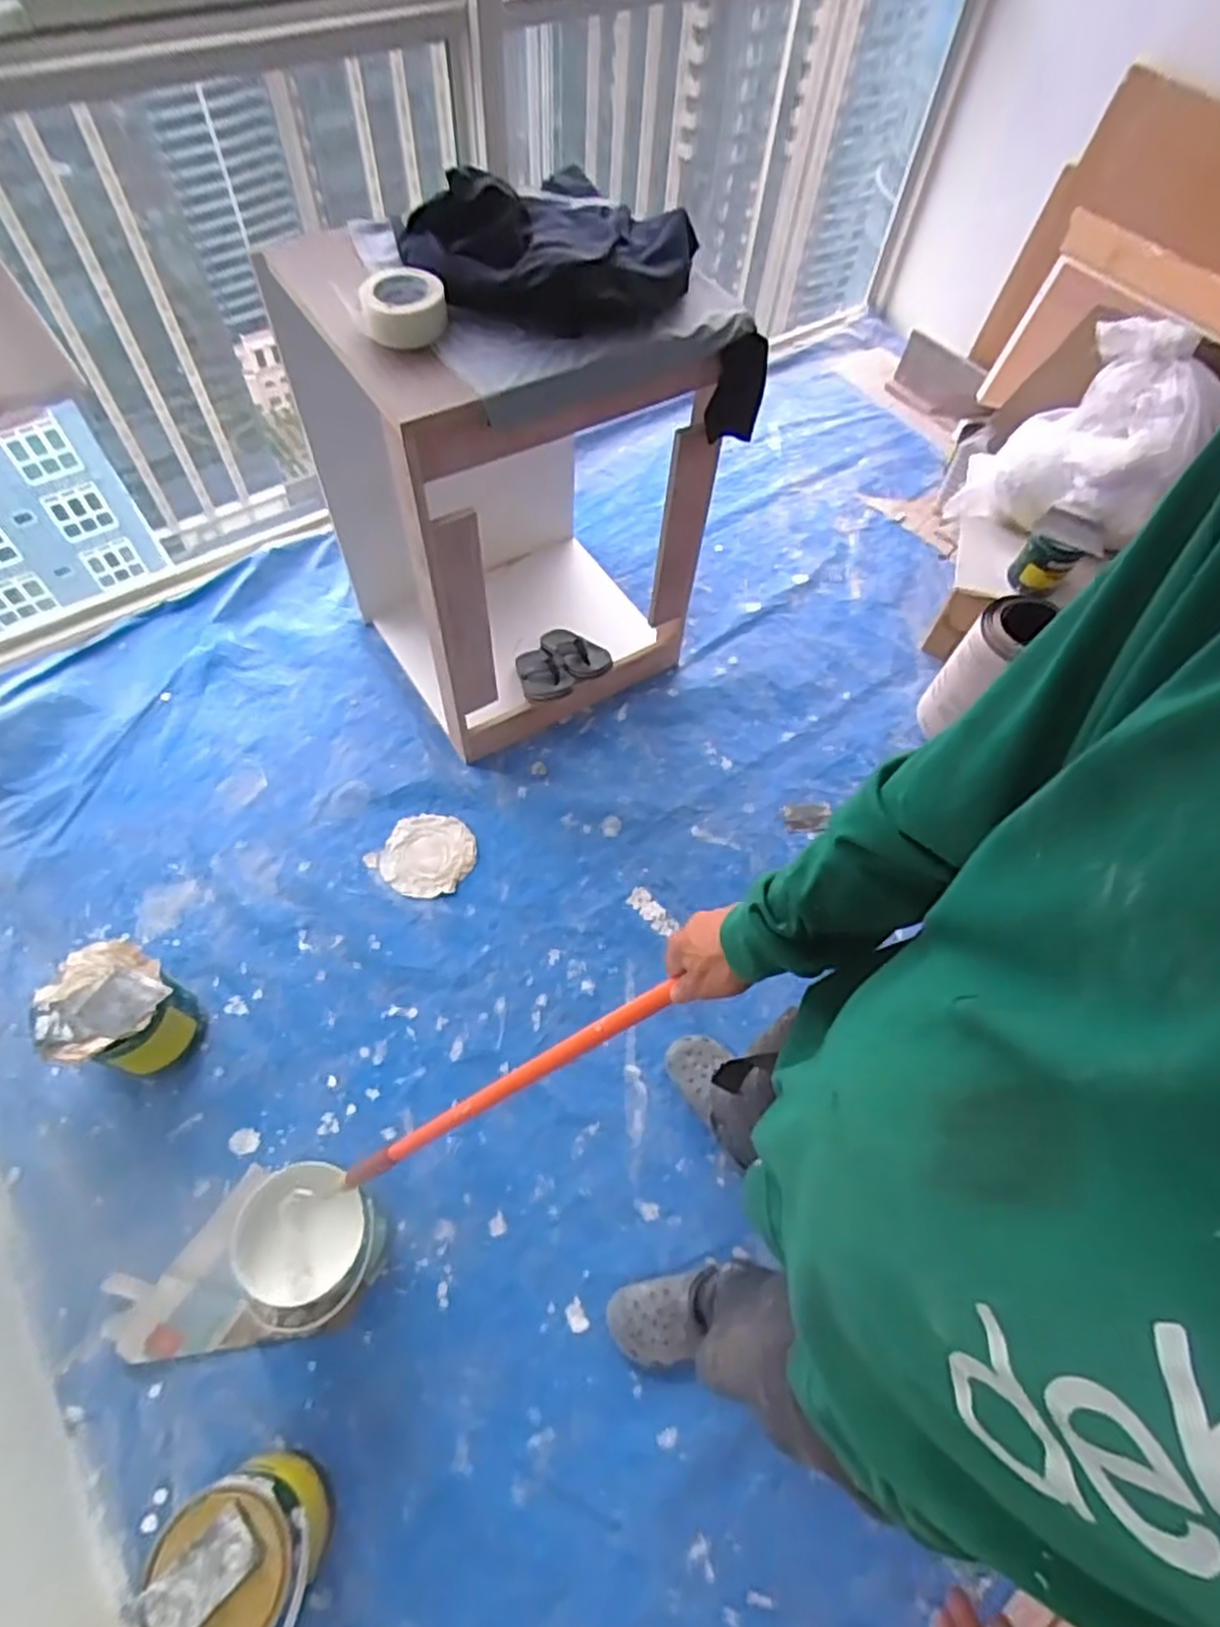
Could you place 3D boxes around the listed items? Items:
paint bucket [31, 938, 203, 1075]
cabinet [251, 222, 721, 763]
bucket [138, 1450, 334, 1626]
[{"bbox_3d":[-0.778,0.324,1.219,0.173,0.225,0.169,1,60,-3],"label":"paint bucket"},{"bbox_3d":[-0.195,-0.604,1.452,0.594,0.813,0.522,-23,64,-14],"label":"cabinet"},{"bbox_3d":[-0.427,0.901,0.919,0.171,0.213,0.197,-32,67,-19],"label":"bucket"}]

